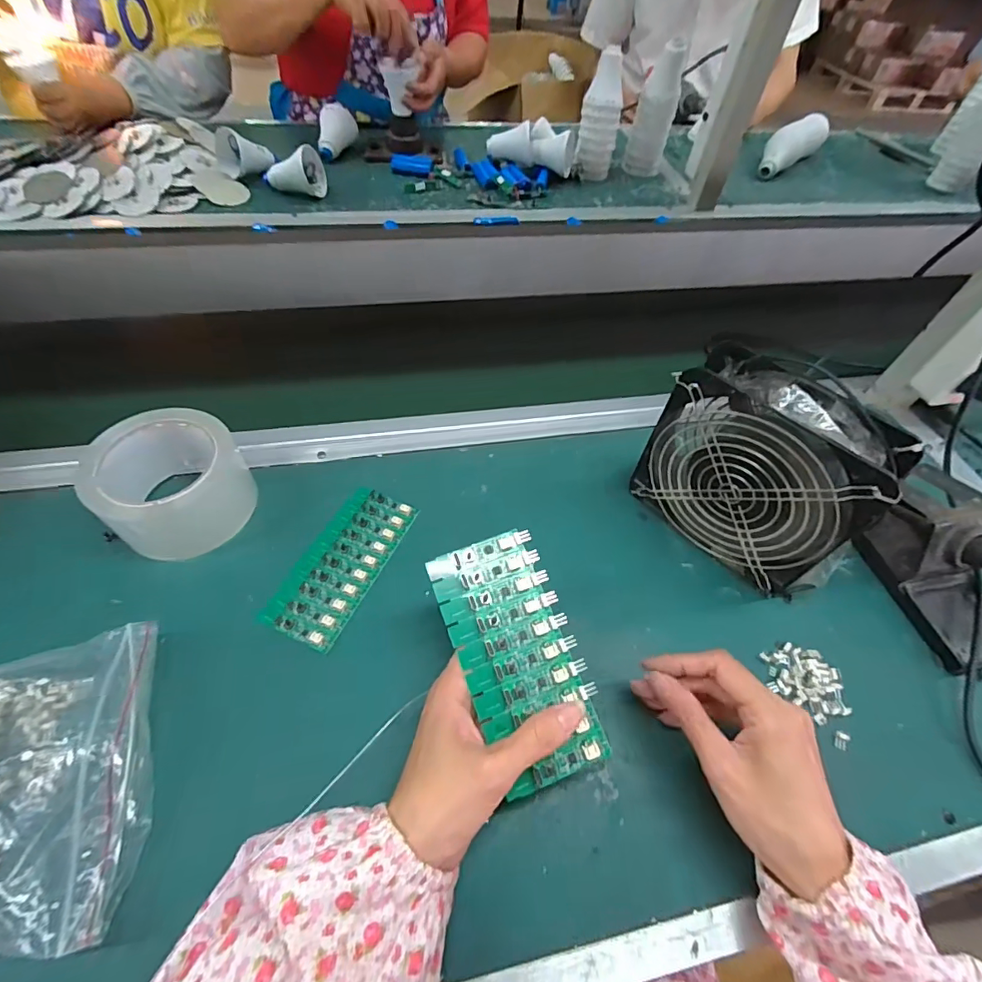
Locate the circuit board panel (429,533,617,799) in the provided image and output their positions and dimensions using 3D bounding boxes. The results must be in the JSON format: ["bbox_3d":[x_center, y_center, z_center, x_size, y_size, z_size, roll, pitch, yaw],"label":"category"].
[{"bbox_3d":[0.016,0.095,0.283,0.067,0.006,0.138,-19,72,-10],"label":"circuit board panel"}]

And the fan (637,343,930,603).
[{"bbox_3d":[0.202,-0.012,0.367,0.063,0.153,0.156,-34,62,-25],"label":"fan"}]

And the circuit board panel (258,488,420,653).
[{"bbox_3d":[-0.119,0.054,0.383,0.064,0.009,0.134,22,54,11],"label":"circuit board panel"}]

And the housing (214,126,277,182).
[{"bbox_3d":[-0.393,-0.538,0.760,0.083,0.071,0.076,-15,56,-15],"label":"housing"}]

